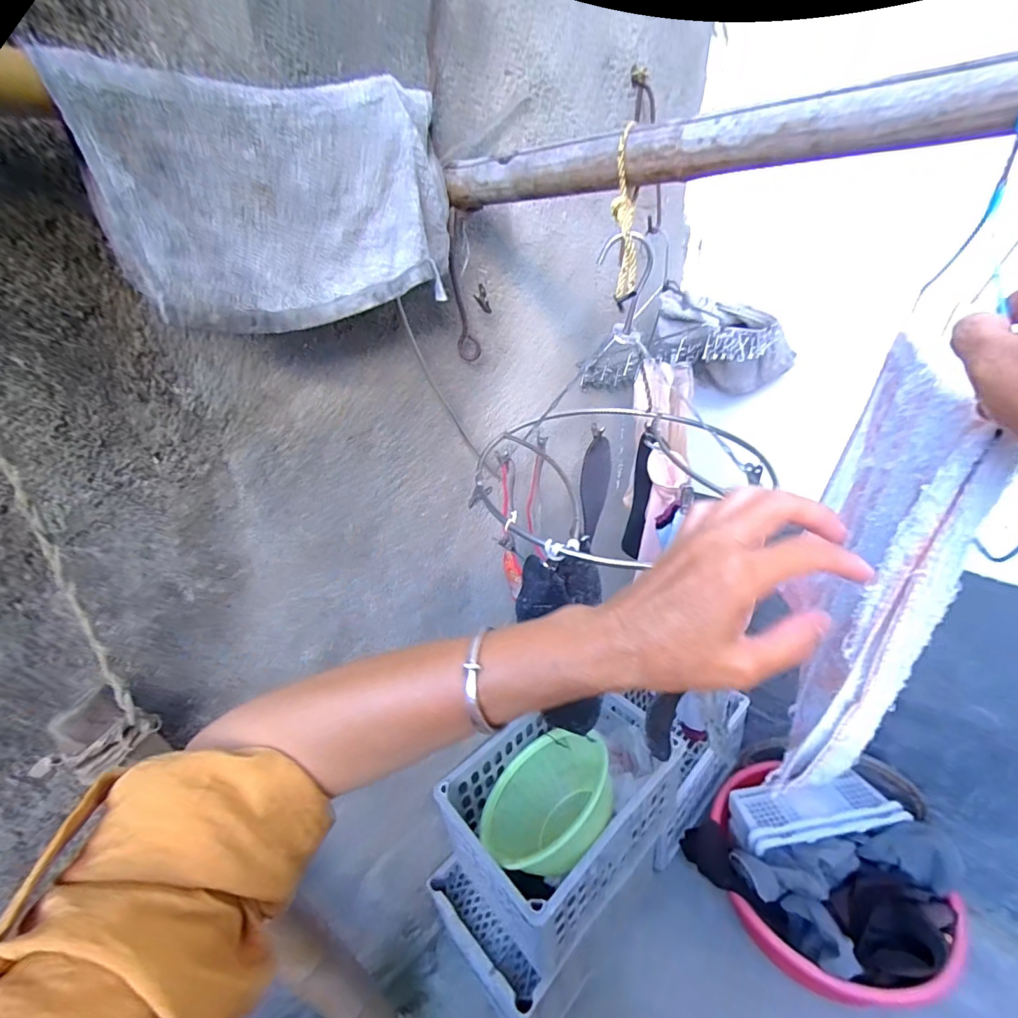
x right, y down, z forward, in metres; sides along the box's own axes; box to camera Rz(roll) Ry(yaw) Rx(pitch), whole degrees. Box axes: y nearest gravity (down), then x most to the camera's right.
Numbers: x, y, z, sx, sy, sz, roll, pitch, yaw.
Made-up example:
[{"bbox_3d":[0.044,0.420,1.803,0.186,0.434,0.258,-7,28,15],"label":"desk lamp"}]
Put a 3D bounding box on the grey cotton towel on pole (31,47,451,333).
[{"bbox_3d":[-0.179,-0.276,0.430,0.311,0.184,0.054,-26,35,-35],"label":"grey cotton towel on pole"}]

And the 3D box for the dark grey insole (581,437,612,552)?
[{"bbox_3d":[0.141,-0.030,0.773,0.008,0.176,0.070,22,37,39],"label":"dark grey insole"}]

